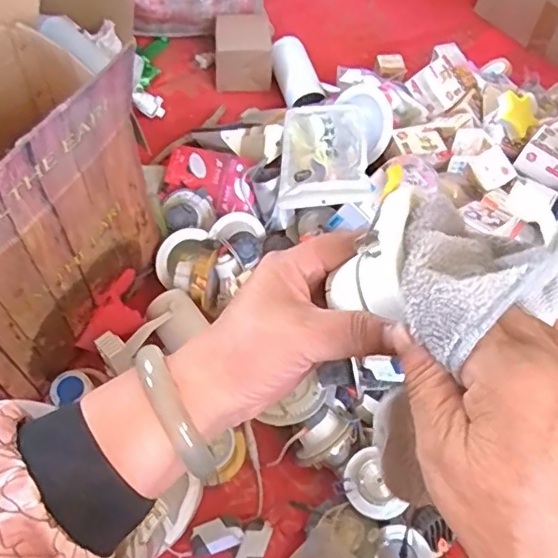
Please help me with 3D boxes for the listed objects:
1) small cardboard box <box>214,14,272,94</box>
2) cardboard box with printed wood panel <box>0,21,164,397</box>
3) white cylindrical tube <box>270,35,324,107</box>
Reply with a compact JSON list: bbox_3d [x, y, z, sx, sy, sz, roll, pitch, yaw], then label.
[{"bbox_3d":[-0.072,-0.451,1.136,0.111,0.089,0.108,-3,59,-5],"label":"small cardboard box"},{"bbox_3d":[-0.325,-0.093,0.672,0.267,0.353,0.371,28,62,13],"label":"cardboard box with printed wood panel"},{"bbox_3d":[0.031,-0.387,1.108,0.070,0.060,0.153,-19,77,-14],"label":"white cylindrical tube"}]

